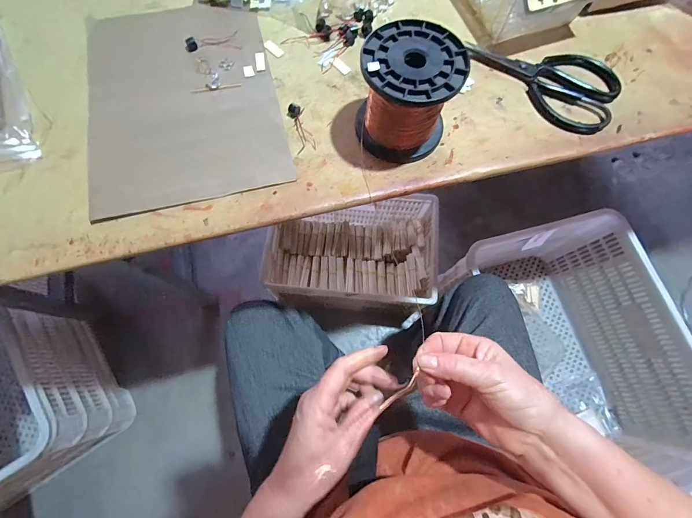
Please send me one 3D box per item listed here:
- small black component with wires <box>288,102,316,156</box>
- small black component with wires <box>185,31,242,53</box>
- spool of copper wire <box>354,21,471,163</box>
[{"bbox_3d":[-0.049,-0.146,0.371,0.020,0.009,0.059,-14,74,-7],"label":"small black component with wires"},{"bbox_3d":[-0.161,-0.262,0.407,0.064,0.007,0.025,-9,75,-5],"label":"small black component with wires"},{"bbox_3d":[0.060,-0.165,0.342,0.092,0.089,0.092,1,72,-2],"label":"spool of copper wire"}]

